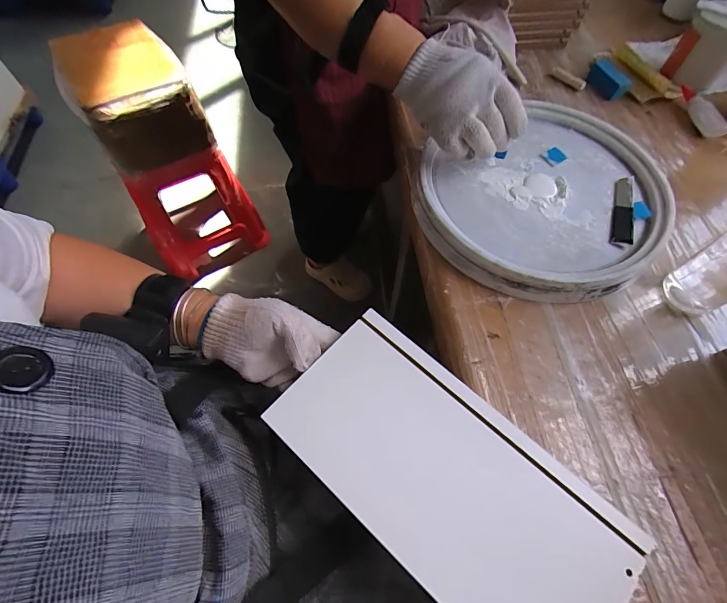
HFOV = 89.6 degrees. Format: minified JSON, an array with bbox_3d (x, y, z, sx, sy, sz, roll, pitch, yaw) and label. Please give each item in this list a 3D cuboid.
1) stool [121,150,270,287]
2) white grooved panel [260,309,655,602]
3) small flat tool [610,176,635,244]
[{"bbox_3d":[-0.544,-0.360,1.227,0.340,0.430,0.308,-15,64,-10],"label":"stool"},{"bbox_3d":[0.068,0.143,0.300,0.288,0.007,0.139,39,68,16],"label":"white grooved panel"},{"bbox_3d":[0.306,-0.108,0.430,0.022,0.007,0.105,19,63,8],"label":"small flat tool"}]

